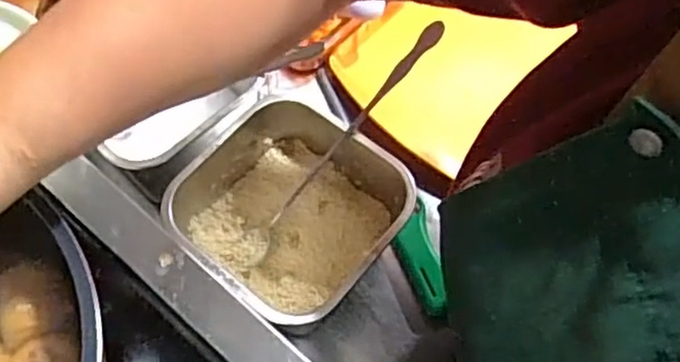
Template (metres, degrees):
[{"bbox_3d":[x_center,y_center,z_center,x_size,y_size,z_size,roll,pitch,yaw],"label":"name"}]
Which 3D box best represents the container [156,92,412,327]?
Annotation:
[{"bbox_3d":[-0.040,0.036,0.535,0.148,0.118,0.154,37,67,16],"label":"container"}]

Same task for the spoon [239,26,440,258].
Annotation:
[{"bbox_3d":[0.003,-0.029,0.530,0.028,0.038,0.235,46,106,19],"label":"spoon"}]

